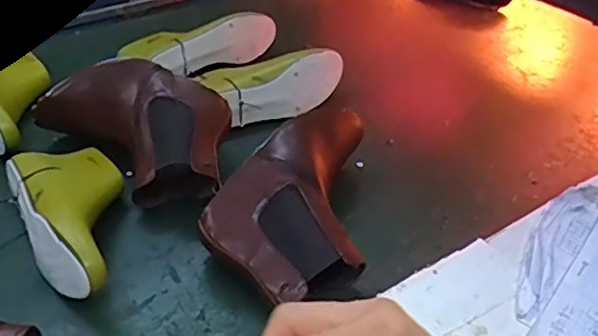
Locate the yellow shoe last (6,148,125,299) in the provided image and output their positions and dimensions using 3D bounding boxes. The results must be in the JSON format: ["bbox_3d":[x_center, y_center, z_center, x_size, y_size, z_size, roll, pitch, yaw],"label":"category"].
[{"bbox_3d":[-0.232,0.050,0.628,0.107,0.084,0.221,-20,45,-26],"label":"yellow shoe last"}]

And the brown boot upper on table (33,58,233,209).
[{"bbox_3d":[-0.210,-0.036,0.703,0.243,0.116,0.138,2,40,-1],"label":"brown boot upper on table"}]

